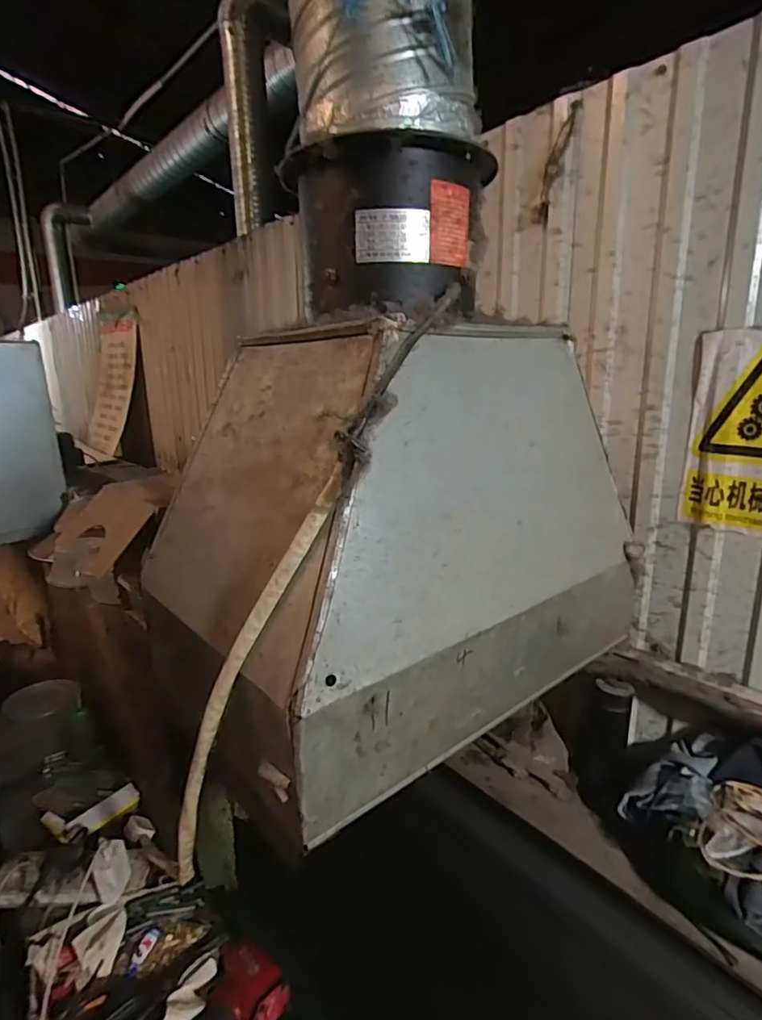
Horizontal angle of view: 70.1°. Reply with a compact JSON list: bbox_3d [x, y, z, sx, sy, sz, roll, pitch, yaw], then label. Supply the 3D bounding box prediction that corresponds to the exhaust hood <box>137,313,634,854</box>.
[{"bbox_3d":[0.010,0.007,0.703,0.574,0.419,0.376,-14,20,-41],"label":"exhaust hood"}]

